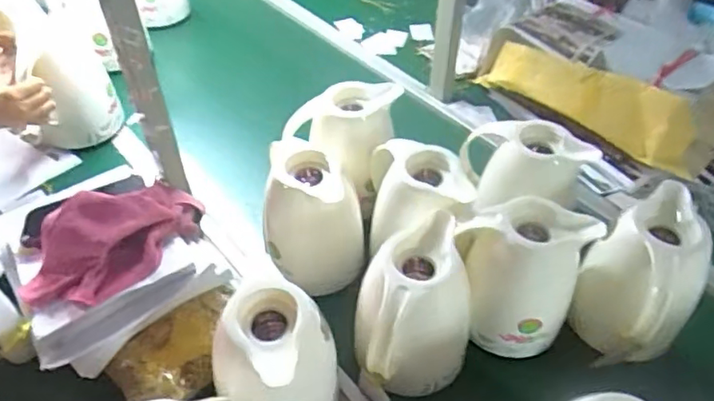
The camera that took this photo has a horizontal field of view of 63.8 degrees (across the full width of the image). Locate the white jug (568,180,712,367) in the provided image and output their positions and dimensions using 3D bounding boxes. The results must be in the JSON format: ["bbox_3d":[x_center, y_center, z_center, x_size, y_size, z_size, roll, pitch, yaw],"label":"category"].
[{"bbox_3d":[0.355,0.100,0.721,0.144,0.175,0.124,-21,50,-21],"label":"white jug"}]

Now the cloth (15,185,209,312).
[{"bbox_3d":[-0.293,0.050,0.709,0.237,0.087,0.131,-30,53,-27],"label":"cloth"}]

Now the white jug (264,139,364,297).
[{"bbox_3d":[-0.062,0.026,0.820,0.134,0.195,0.120,-9,47,-11],"label":"white jug"}]

